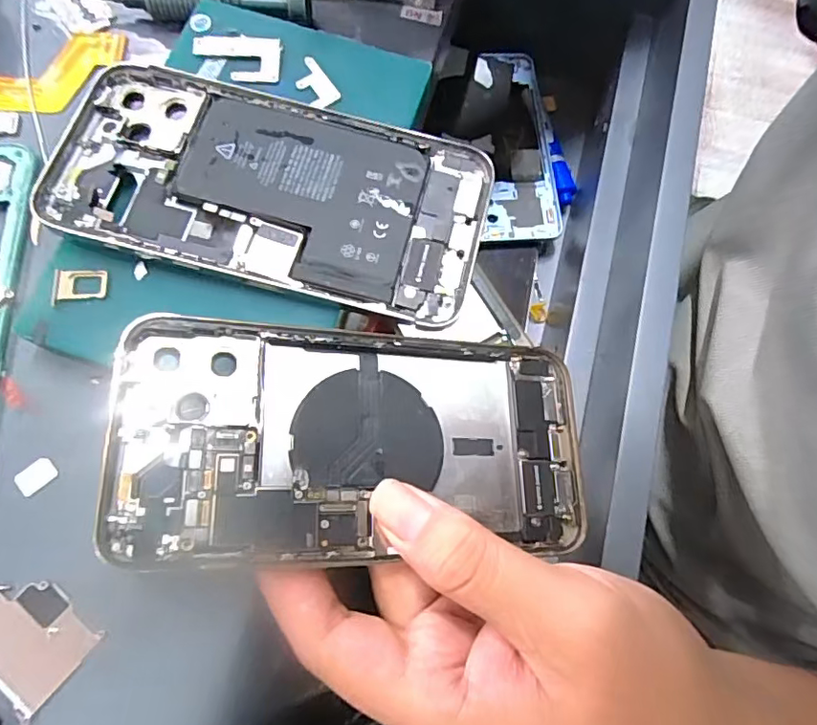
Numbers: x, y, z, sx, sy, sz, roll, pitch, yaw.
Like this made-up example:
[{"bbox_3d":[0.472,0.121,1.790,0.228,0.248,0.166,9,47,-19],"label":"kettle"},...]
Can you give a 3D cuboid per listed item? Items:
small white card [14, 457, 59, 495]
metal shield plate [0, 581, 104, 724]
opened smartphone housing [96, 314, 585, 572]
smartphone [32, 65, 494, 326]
[{"bbox_3d":[-0.132,0.040,0.195,0.013,0.004,0.009,-36,80,-16],"label":"small white card"},{"bbox_3d":[-0.126,0.089,0.179,0.042,0.004,0.031,39,76,10],"label":"metal shield plate"},{"bbox_3d":[-0.013,0.026,0.188,0.158,0.008,0.077,1,72,-18],"label":"opened smartphone housing"},{"bbox_3d":[-0.055,-0.067,0.209,0.165,0.010,0.078,12,73,3],"label":"smartphone"}]

